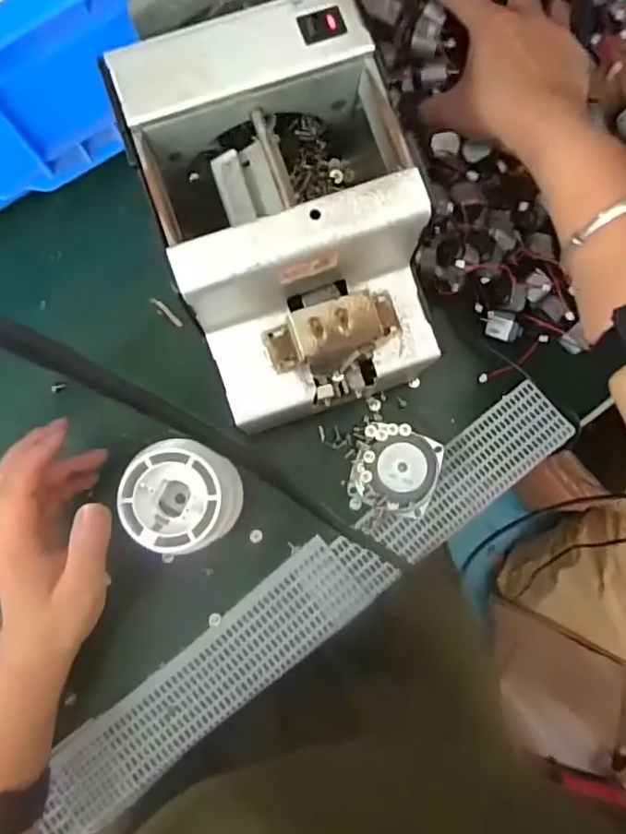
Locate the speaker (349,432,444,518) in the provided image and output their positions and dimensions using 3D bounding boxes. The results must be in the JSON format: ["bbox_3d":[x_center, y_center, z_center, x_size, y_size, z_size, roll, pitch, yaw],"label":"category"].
[{"bbox_3d":[0.056,0.035,0.383,0.053,0.025,0.051,0,82,0],"label":"speaker"}]

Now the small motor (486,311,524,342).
[{"bbox_3d":[0.129,-0.060,0.397,0.023,0.014,0.018,6,82,1],"label":"small motor"}]

